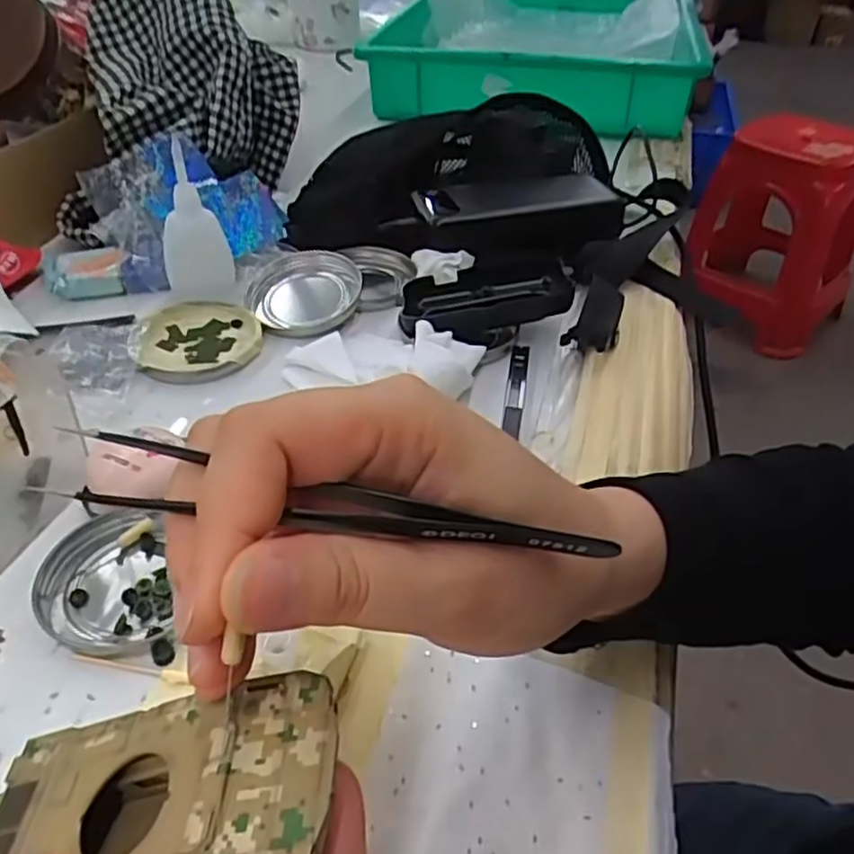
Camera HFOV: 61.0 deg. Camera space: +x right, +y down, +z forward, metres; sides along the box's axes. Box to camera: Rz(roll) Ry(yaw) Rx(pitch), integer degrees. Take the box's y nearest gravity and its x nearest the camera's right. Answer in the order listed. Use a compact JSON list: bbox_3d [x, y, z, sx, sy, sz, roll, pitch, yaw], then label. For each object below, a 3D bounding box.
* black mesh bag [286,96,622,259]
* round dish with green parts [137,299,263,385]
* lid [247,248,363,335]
[{"bbox_3d":[0.028,-0.204,0.581,0.245,0.081,0.201,7,40,7],"label":"black mesh bag"},{"bbox_3d":[-0.144,-0.057,0.465,0.072,0.014,0.080,-6,42,-10],"label":"round dish with green parts"},{"bbox_3d":[-0.083,-0.093,0.495,0.076,0.018,0.078,-8,42,-13],"label":"lid"}]

